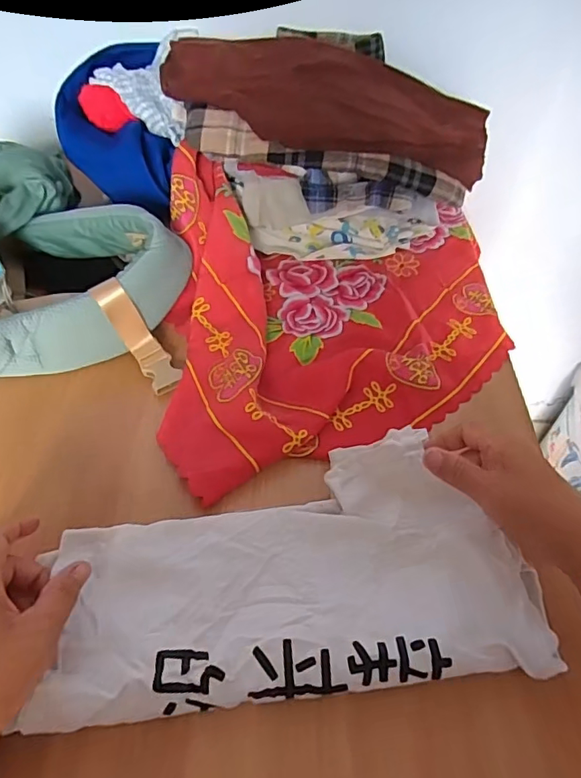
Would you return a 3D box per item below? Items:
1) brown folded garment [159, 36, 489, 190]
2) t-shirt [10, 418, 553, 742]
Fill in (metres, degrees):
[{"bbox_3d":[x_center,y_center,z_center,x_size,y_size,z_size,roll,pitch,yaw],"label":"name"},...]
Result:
[{"bbox_3d":[0.048,-0.335,0.604,0.381,0.086,0.168,-2,51,-5],"label":"brown folded garment"},{"bbox_3d":[0.001,0.127,0.360,0.322,0.028,0.168,-8,51,-9],"label":"t-shirt"}]

